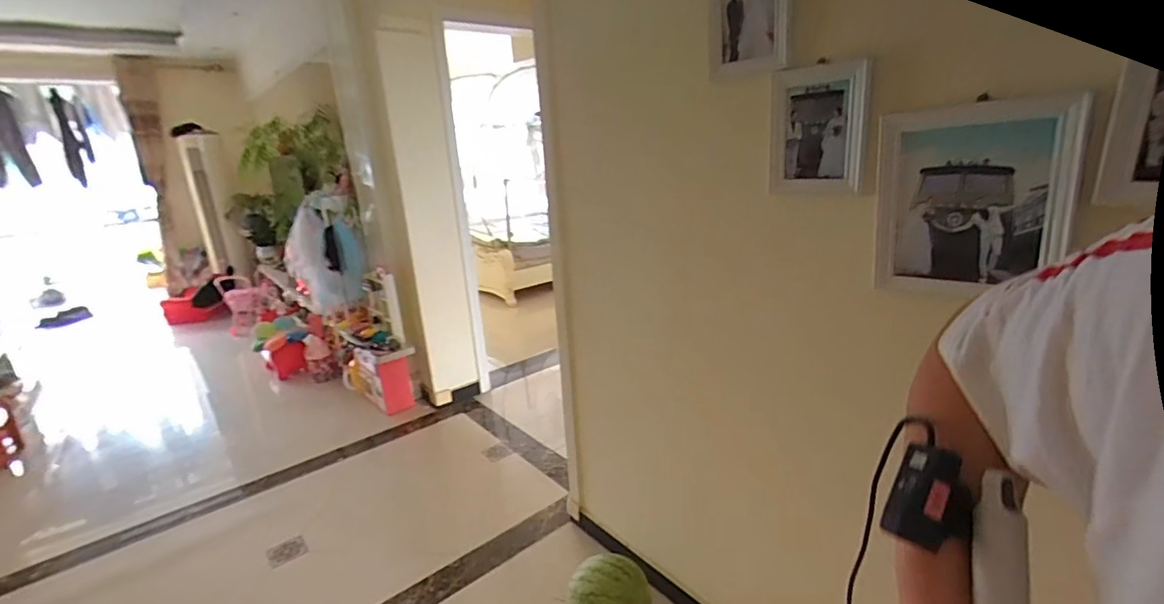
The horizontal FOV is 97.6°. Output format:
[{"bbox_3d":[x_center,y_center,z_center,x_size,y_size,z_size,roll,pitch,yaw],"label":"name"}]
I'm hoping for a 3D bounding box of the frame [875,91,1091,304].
[{"bbox_3d":[0.603,-0.155,0.806,0.037,0.286,0.259,-15,20,-33],"label":"frame"}]

